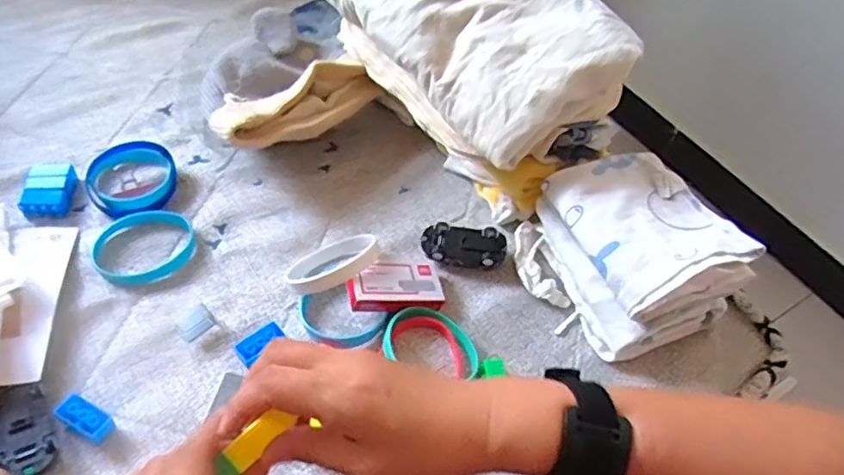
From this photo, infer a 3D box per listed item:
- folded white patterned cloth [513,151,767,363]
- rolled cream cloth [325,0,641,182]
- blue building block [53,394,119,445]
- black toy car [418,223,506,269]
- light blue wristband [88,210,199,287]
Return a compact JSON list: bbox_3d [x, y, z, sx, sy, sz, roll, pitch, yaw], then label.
[{"bbox_3d":[0.143,0.008,0.455,0.115,0.095,0.137,-16,56,-17],"label":"folded white patterned cloth"},{"bbox_3d":[0.032,-0.172,0.501,0.140,0.092,0.265,-29,61,-24],"label":"rolled cream cloth"},{"bbox_3d":[-0.208,0.112,0.386,0.034,0.015,0.018,29,55,15],"label":"blue building block"},{"bbox_3d":[0.033,0.008,0.492,0.065,0.021,0.033,10,53,2],"label":"black toy car"},{"bbox_3d":[-0.210,0.006,0.472,0.074,0.012,0.062,-24,59,-22],"label":"light blue wristband"}]

